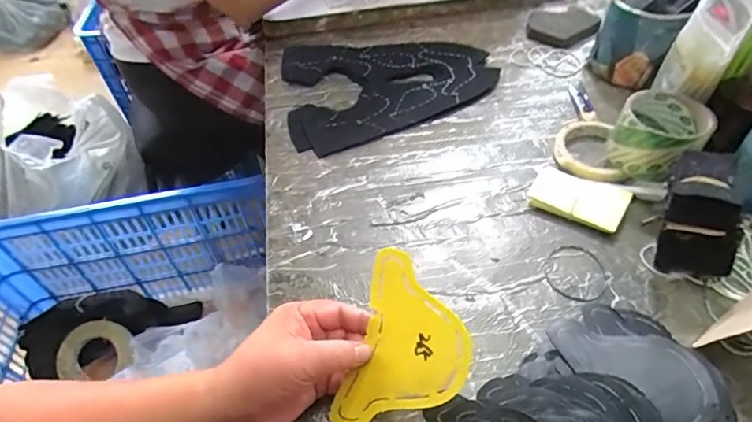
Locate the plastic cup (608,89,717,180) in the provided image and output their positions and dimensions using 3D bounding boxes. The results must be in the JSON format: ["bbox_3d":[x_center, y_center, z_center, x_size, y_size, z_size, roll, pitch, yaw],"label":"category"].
[{"bbox_3d":[0.307,-0.077,0.513,0.082,0.074,0.093,31,58,28],"label":"plastic cup"}]

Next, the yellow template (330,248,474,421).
[{"bbox_3d":[0.023,0.101,0.342,0.087,0.007,0.131,12,77,25],"label":"yellow template"}]

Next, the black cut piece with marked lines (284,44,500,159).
[{"bbox_3d":[0.025,-0.180,0.669,0.298,0.013,0.231,-9,51,-6],"label":"black cut piece with marked lines"}]

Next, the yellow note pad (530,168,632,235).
[{"bbox_3d":[0.216,-0.013,0.503,0.094,0.013,0.062,26,55,25],"label":"yellow note pad"}]

